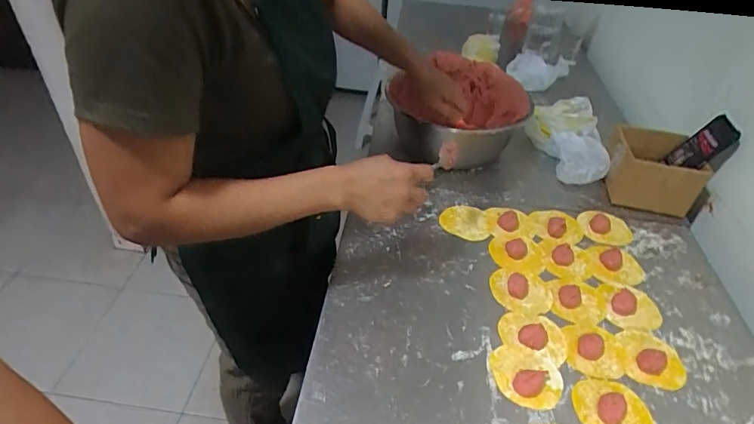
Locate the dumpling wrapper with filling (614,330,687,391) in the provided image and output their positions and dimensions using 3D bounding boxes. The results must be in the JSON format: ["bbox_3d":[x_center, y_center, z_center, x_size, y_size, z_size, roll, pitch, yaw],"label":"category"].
[{"bbox_3d":[0.364,0.187,0.605,0.076,0.019,0.082,7,42,4],"label":"dumpling wrapper with filling"}]

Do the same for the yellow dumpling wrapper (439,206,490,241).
[{"bbox_3d":[0.149,0.016,0.788,0.081,0.010,0.066,6,57,-4],"label":"yellow dumpling wrapper"}]

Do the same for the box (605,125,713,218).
[{"bbox_3d":[0.516,-0.079,0.875,0.147,0.100,0.137,12,43,9],"label":"box"}]

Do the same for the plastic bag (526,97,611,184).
[{"bbox_3d":[0.386,-0.143,0.933,0.120,0.091,0.209,-1,42,-6],"label":"plastic bag"}]

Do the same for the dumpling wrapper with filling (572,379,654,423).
[{"bbox_3d":[0.282,0.231,0.546,0.086,0.020,0.078,13,43,9],"label":"dumpling wrapper with filling"}]

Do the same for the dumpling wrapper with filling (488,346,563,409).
[{"bbox_3d":[0.186,0.200,0.572,0.088,0.017,0.078,17,44,14],"label":"dumpling wrapper with filling"}]

